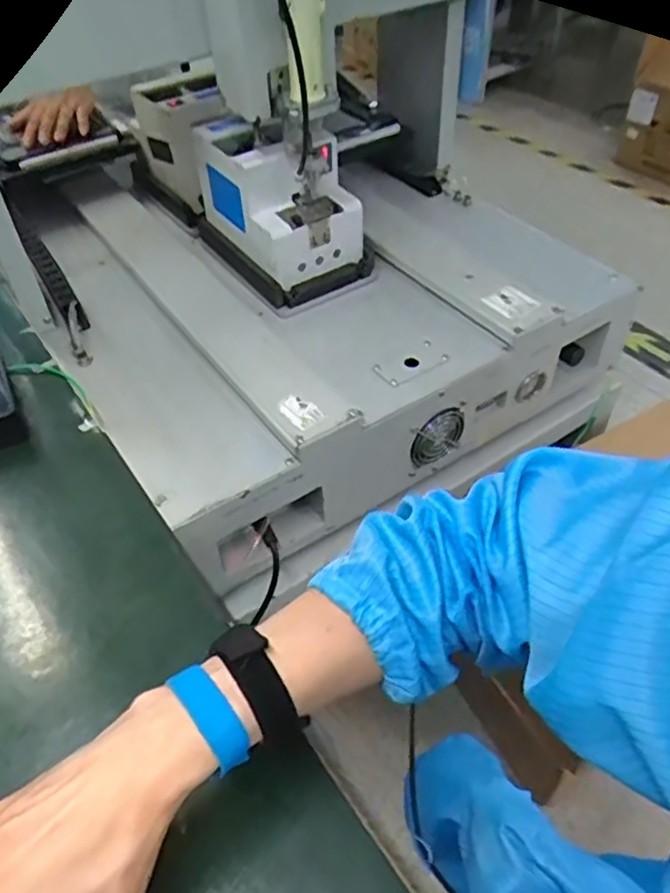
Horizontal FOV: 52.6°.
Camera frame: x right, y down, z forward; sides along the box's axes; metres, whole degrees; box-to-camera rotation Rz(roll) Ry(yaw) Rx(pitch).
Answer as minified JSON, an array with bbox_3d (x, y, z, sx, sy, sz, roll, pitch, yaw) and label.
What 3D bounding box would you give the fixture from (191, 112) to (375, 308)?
[{"bbox_3d":[-0.069,-0.315,0.853,0.137,0.154,0.195,-28,51,-22],"label":"fixture"}]

